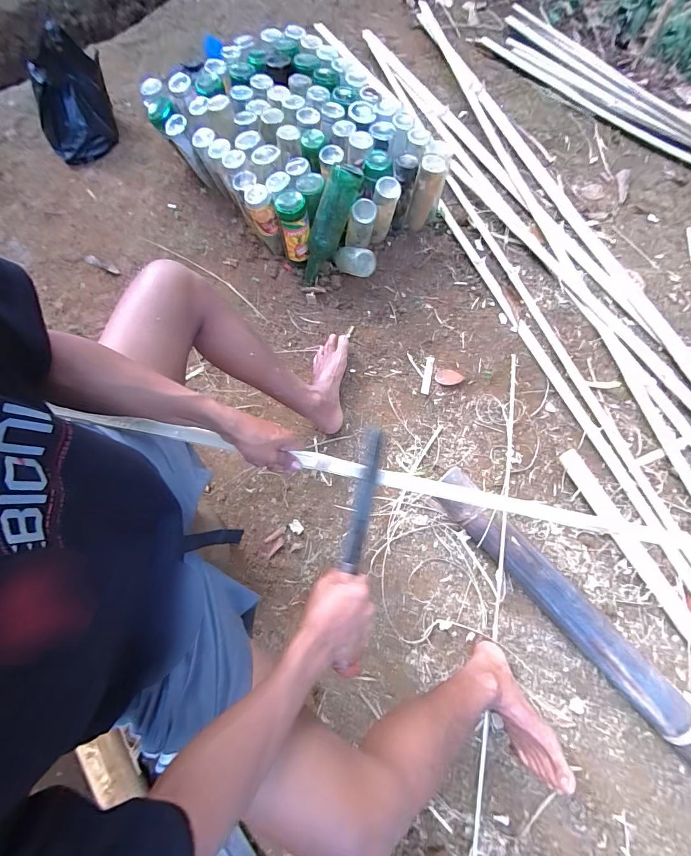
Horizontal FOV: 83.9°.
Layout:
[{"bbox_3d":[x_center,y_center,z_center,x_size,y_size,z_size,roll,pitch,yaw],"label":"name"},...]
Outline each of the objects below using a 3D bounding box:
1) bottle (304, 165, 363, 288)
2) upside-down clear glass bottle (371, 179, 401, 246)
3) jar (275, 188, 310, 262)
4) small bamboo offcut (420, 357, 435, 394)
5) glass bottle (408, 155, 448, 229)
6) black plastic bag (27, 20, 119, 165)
[{"bbox_3d":[-0.042,-0.468,0.914,0.085,0.254,0.080,44,46,11],"label":"bottle"},{"bbox_3d":[0.095,-0.524,0.944,0.058,0.157,0.056,11,73,2],"label":"upside-down clear glass bottle"},{"bbox_3d":[-0.121,-0.480,0.913,0.067,0.146,0.076,-8,74,-4],"label":"jar"},{"bbox_3d":[0.202,-0.129,0.946,0.019,0.005,0.097,12,75,3],"label":"small bamboo offcut"},{"bbox_3d":[0.203,-0.585,0.964,0.062,0.154,0.074,21,74,4],"label":"glass bottle"},{"bbox_3d":[-0.798,-0.954,1.122,0.245,0.193,0.196,-32,77,-11],"label":"black plastic bag"}]

